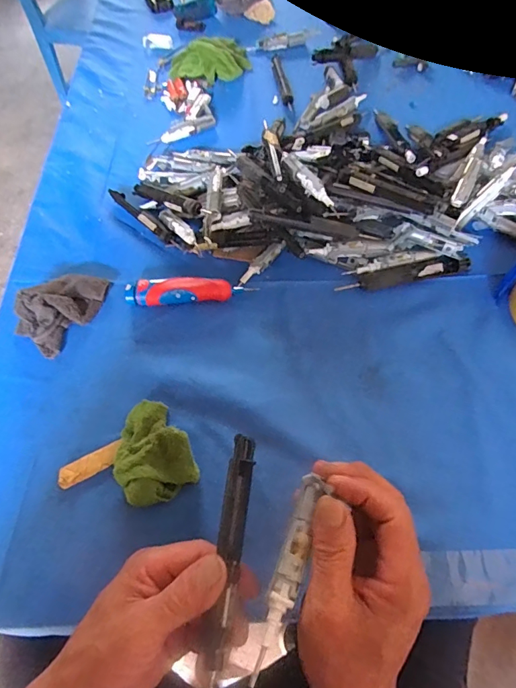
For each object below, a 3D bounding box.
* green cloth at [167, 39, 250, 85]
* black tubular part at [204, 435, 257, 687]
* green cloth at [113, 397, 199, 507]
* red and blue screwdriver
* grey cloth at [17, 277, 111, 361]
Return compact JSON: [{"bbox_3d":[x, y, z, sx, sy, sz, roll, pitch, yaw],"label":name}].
[{"bbox_3d":[-0.091,-0.526,0.793,0.148,0.050,0.113,-11,60,-3],"label":"green cloth"},{"bbox_3d":[-0.020,0.144,0.282,0.017,0.020,0.164,4,62,6],"label":"black tubular part"},{"bbox_3d":[-0.108,0.102,0.425,0.074,0.052,0.097,-25,61,-11],"label":"green cloth"},{"bbox_3d":[-0.087,-0.065,0.533,0.149,0.025,0.027,-6,59,0],"label":"red and blue screwdriver"},{"bbox_3d":[-0.242,-0.050,0.532,0.069,0.039,0.113,31,66,20],"label":"grey cloth"}]

